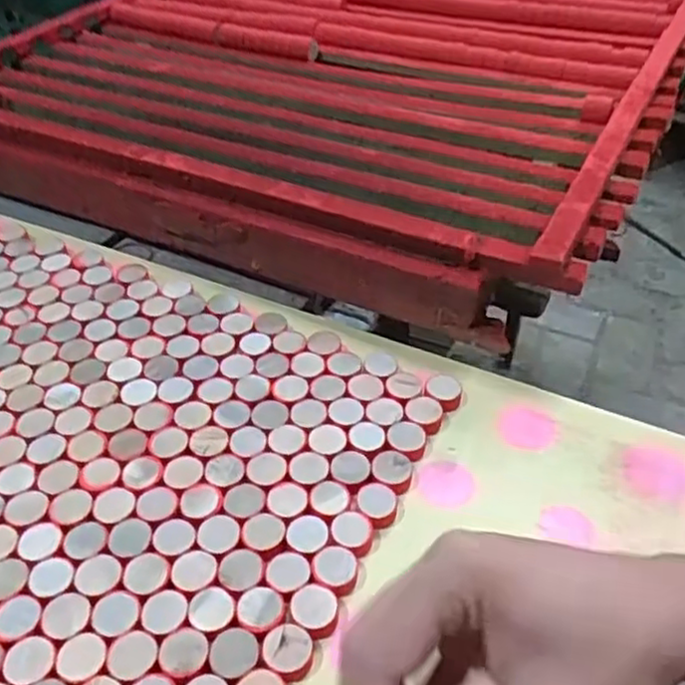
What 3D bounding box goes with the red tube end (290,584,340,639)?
[{"bbox_3d":[-0.013,0.126,0.337,0.021,0.009,0.023,0,43,0],"label":"red tube end"}]

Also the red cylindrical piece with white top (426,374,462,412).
[{"bbox_3d":[0.061,0.030,0.432,0.021,0.008,0.025,8,44,8],"label":"red cylindrical piece with white top"}]

